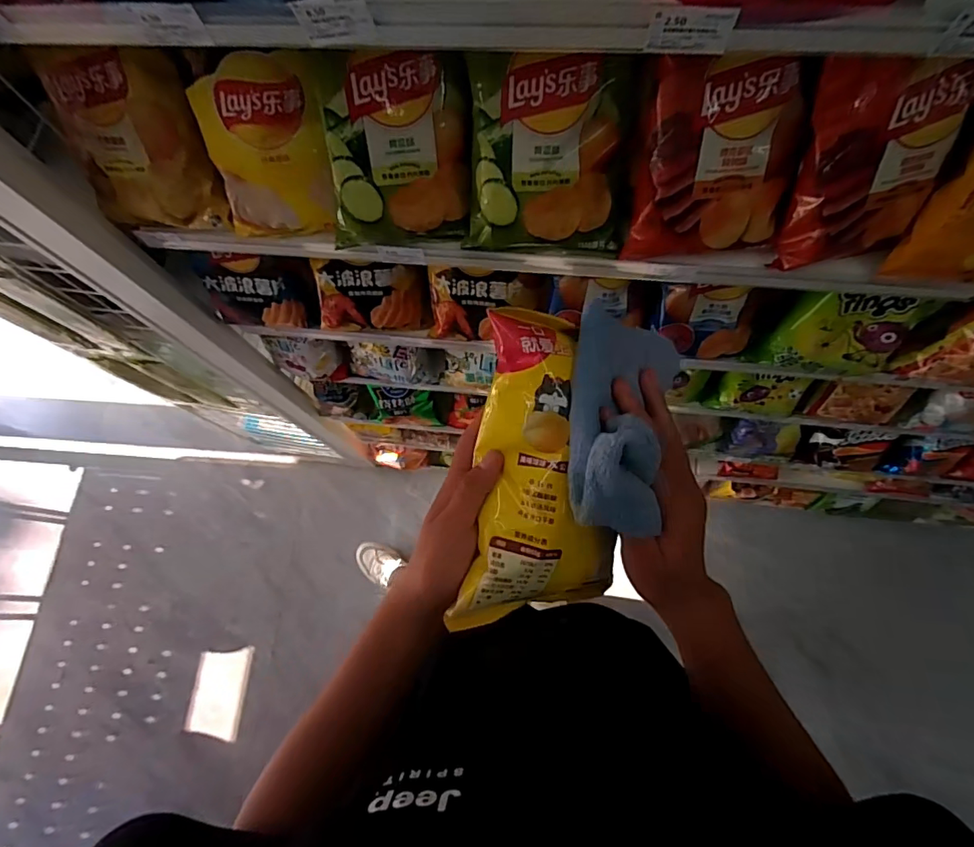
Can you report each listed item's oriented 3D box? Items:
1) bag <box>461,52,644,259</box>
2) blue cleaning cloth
[{"bbox_3d":[0.059,-0.248,0.469,0.157,0.164,0.055,1,39,-2],"label":"bag"},{"bbox_3d":[0.095,-0.005,0.341,0.083,0.070,0.170,12,59,5],"label":"blue cleaning cloth"}]

